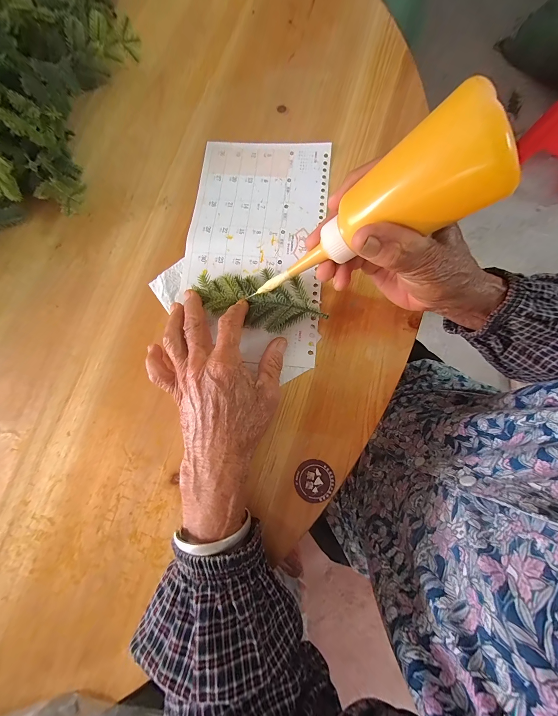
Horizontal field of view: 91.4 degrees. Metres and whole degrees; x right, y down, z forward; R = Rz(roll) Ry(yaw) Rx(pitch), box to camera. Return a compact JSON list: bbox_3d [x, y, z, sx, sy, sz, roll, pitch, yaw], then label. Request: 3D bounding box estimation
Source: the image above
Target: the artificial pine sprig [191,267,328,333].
[{"bbox_3d":[-0.021,-0.056,0.256,0.121,0.029,0.053,15,79,10],"label":"artificial pine sprig"}]

